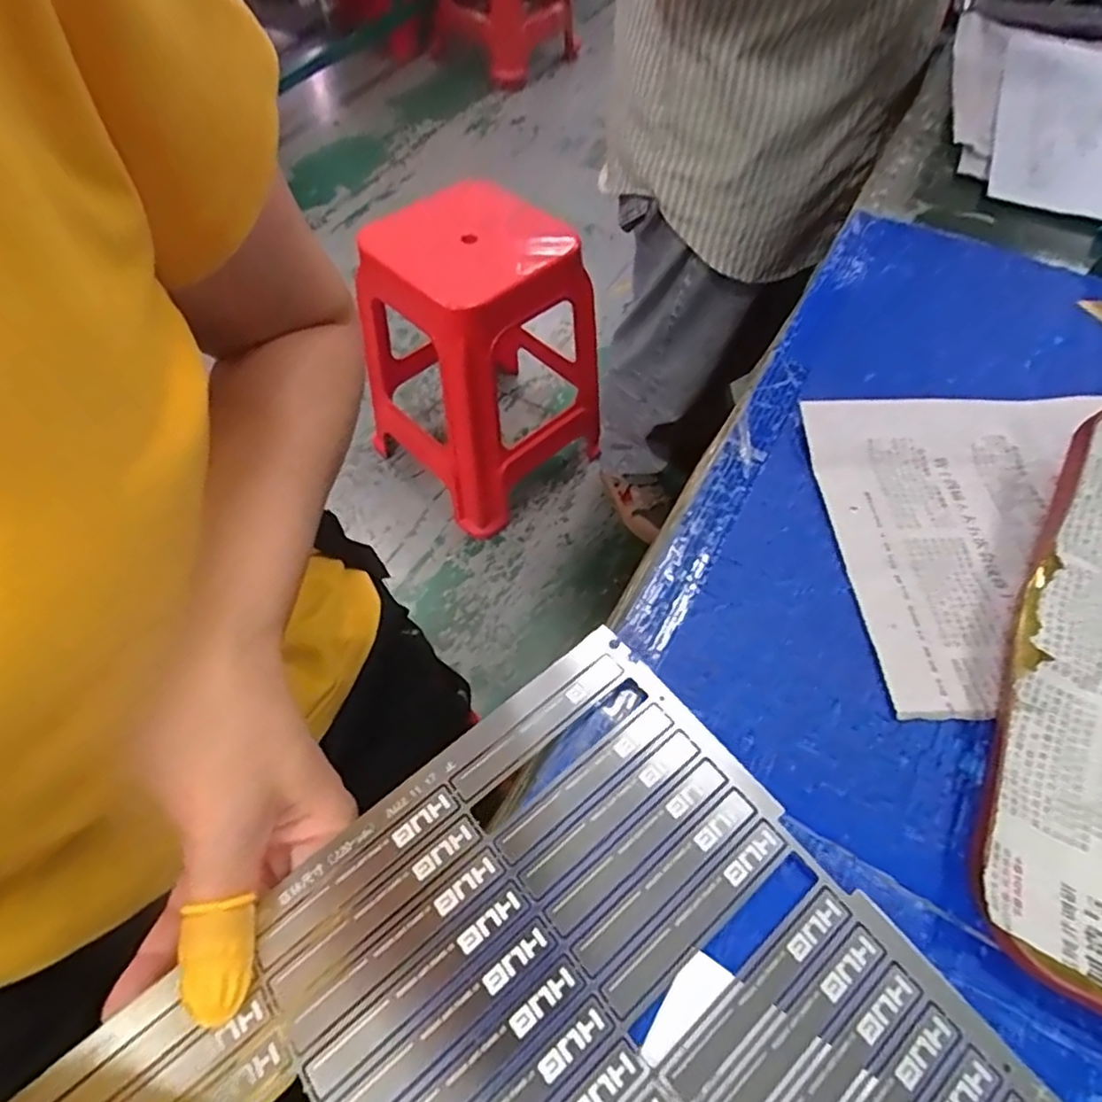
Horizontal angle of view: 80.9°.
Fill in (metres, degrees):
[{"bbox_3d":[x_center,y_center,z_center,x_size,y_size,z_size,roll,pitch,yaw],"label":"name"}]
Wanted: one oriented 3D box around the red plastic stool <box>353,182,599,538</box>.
[{"bbox_3d":[-0.122,-0.359,1.219,0.399,0.488,0.359,-39,65,-23],"label":"red plastic stool"}]

